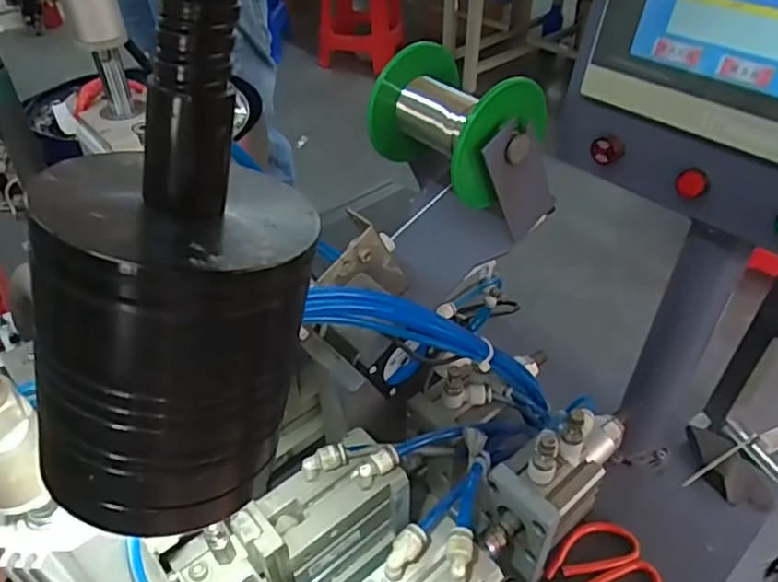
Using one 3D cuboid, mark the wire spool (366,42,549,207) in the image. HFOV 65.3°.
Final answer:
[{"bbox_3d":[0.037,-0.094,0.338,0.067,0.058,0.086,-31,50,-30],"label":"wire spool"}]

